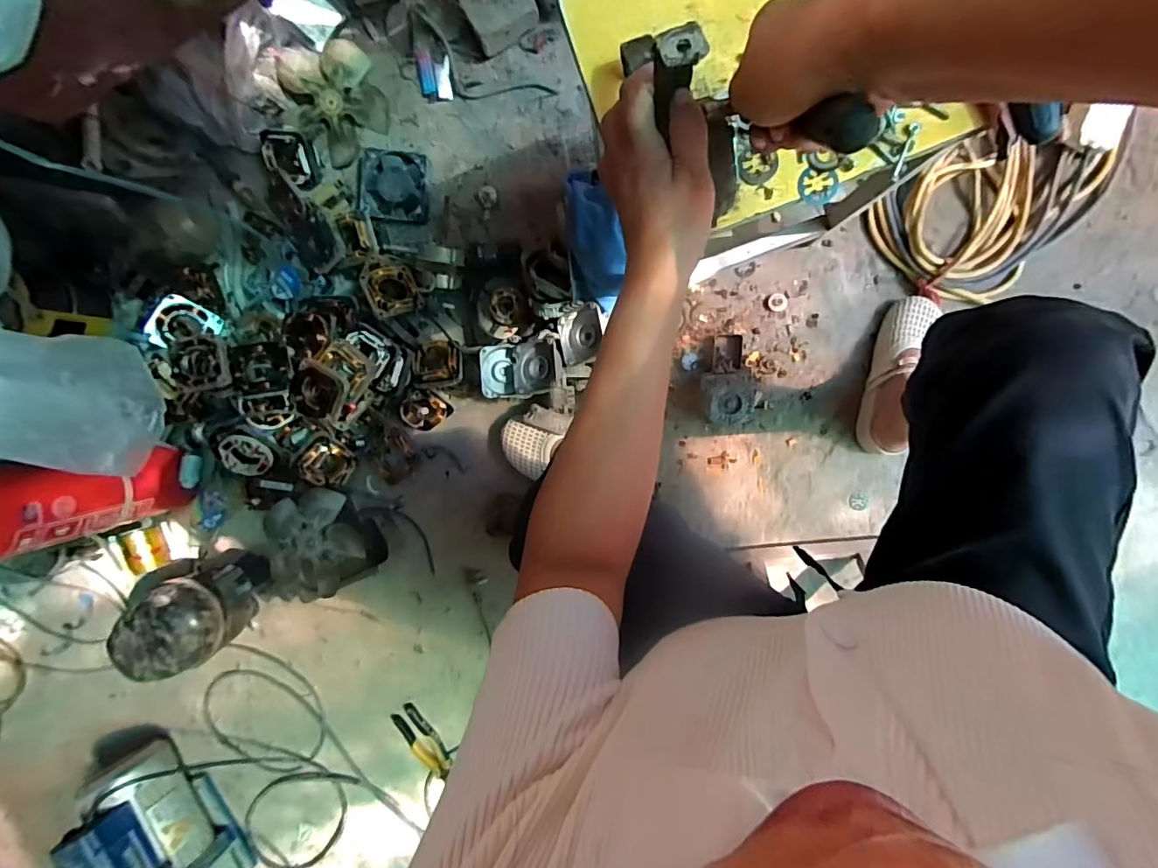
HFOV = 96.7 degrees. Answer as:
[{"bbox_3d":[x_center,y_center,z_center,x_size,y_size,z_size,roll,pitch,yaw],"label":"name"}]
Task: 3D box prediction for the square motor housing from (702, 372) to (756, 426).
[{"bbox_3d":[0.246,-0.057,0.850,0.093,0.078,0.088,-1,95,5],"label":"square motor housing"}]

